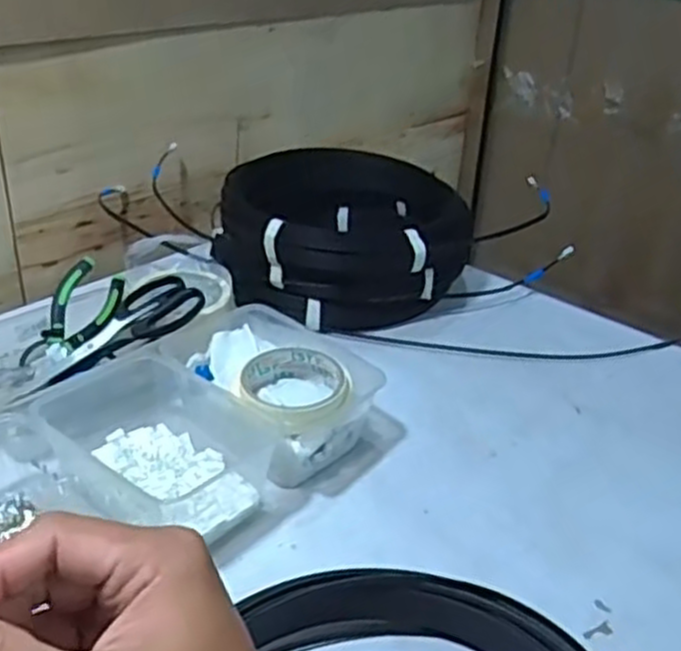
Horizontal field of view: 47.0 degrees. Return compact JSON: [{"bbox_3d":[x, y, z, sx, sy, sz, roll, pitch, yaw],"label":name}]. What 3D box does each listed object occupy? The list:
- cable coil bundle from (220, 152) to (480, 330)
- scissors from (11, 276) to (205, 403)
[{"bbox_3d":[0.000,-0.111,0.919,0.269,0.114,0.270,1,29,-5],"label":"cable coil bundle"},{"bbox_3d":[-0.206,0.010,0.705,0.171,0.025,0.076,-35,43,-15],"label":"scissors"}]

